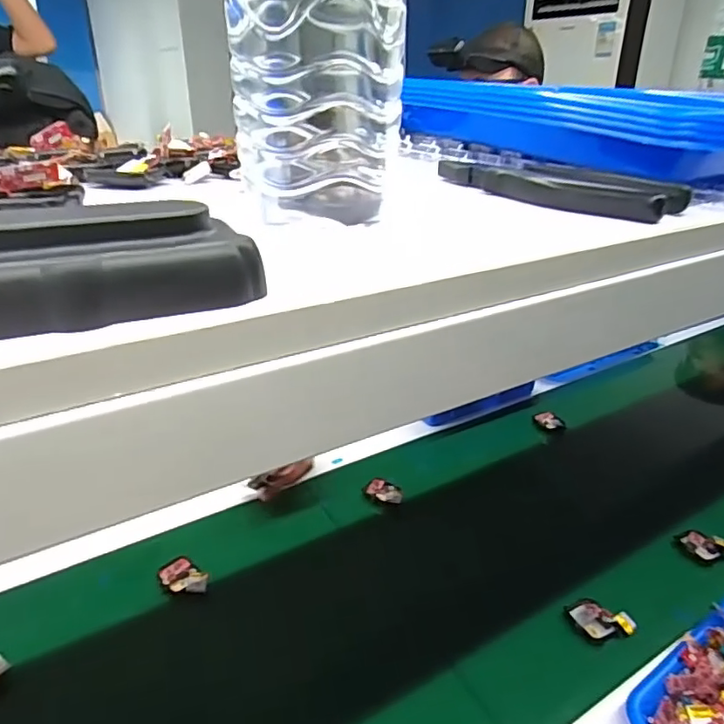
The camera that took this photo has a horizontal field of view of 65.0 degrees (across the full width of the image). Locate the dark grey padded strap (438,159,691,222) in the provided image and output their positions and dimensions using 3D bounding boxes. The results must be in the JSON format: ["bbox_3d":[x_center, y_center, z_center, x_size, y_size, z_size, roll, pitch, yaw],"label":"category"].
[{"bbox_3d":[0.107,-0.107,0.341,0.053,0.021,0.158,-12,28,-31],"label":"dark grey padded strap"}]

